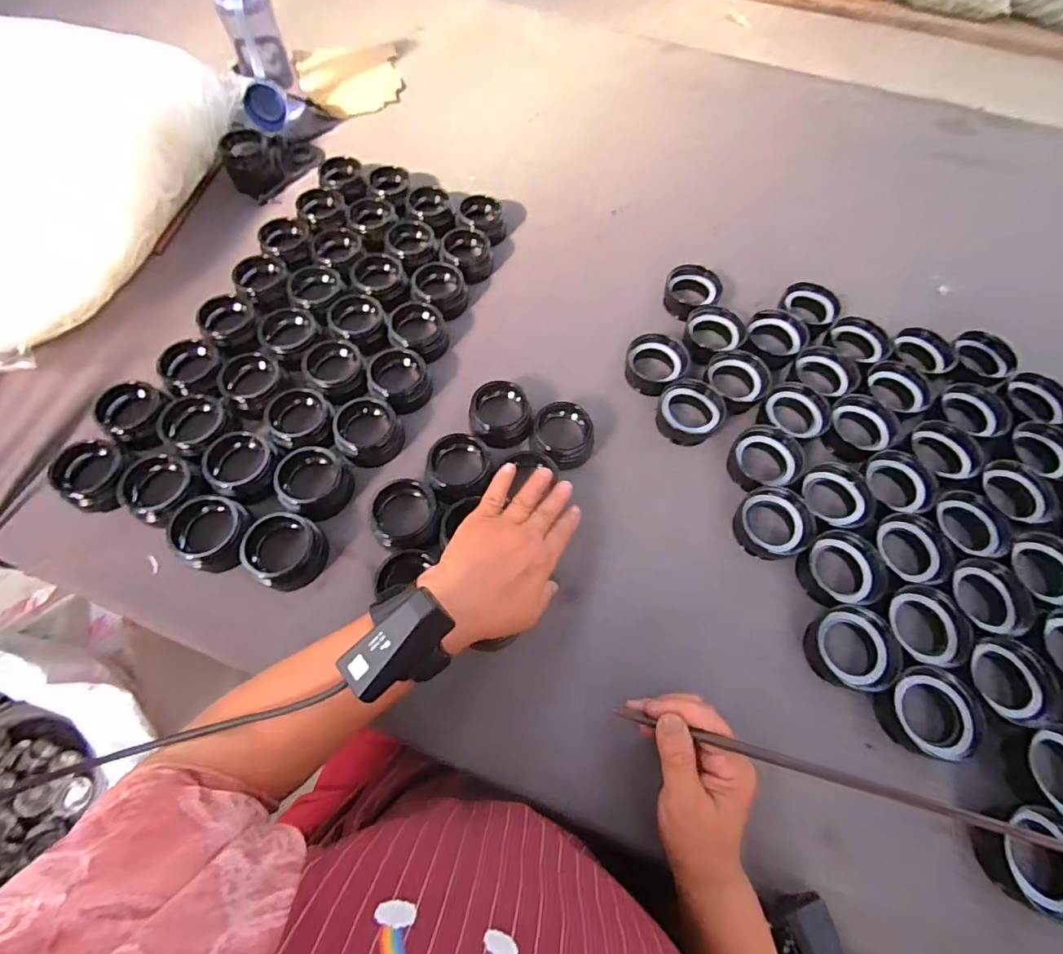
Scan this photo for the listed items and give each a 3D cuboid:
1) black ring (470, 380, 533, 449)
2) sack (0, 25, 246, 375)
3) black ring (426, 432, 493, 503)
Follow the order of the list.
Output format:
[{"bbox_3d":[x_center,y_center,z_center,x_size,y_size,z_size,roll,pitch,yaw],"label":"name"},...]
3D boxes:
[{"bbox_3d":[-0.032,-0.064,0.511,0.061,0.039,0.056,1,64,-2],"label":"black ring"},{"bbox_3d":[-0.565,-0.330,0.536,0.267,0.166,0.480,11,64,4],"label":"sack"},{"bbox_3d":[-0.071,-0.011,0.480,0.061,0.037,0.060,1,64,-2],"label":"black ring"}]

